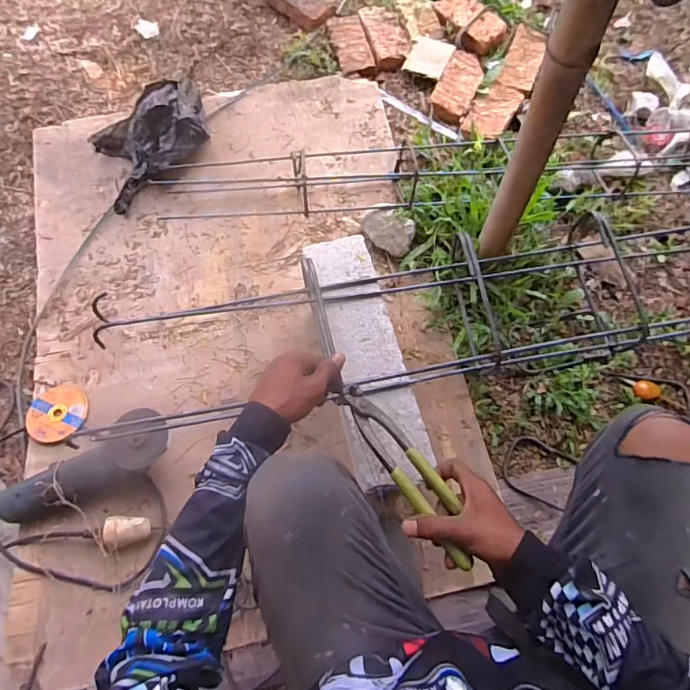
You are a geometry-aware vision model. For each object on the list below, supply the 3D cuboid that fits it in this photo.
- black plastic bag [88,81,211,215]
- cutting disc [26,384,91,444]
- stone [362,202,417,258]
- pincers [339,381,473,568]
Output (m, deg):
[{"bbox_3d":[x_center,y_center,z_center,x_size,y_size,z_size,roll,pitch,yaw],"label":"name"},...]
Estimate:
[{"bbox_3d":[-0.404,-0.438,0.968,0.253,0.076,0.213,-28,77,-6],"label":"black plastic bag"},{"bbox_3d":[-0.511,0.123,0.829,0.104,0.007,0.106,1,58,-2],"label":"cutting disc"},{"bbox_3d":[0.085,-0.226,0.912,0.117,0.058,0.073,40,79,10],"label":"stone"},{"bbox_3d":[0.068,0.131,0.503,0.043,0.027,0.216,-35,68,-8],"label":"pincers"}]

